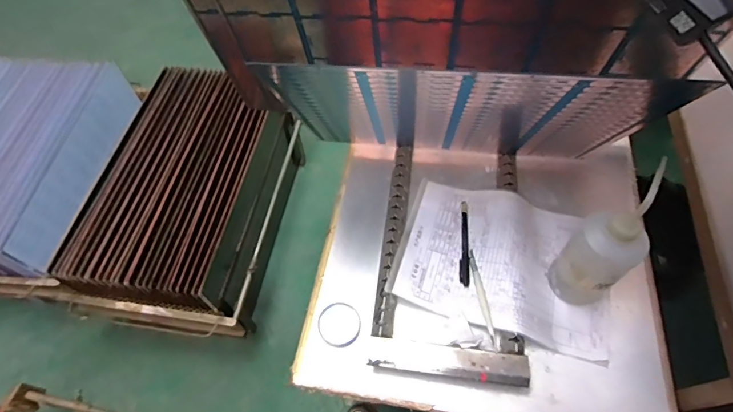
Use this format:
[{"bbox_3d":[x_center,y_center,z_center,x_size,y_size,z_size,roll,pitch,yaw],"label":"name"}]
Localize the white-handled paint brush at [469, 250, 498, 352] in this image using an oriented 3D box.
[{"bbox_3d":[0.159,0.124,0.586,0.011,0.011,0.141,-7,59,-1],"label":"white-handled paint brush"}]

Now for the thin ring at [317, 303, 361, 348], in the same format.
[{"bbox_3d":[-0.037,0.161,0.581,0.057,0.008,0.062,-1,59,2],"label":"thin ring"}]

